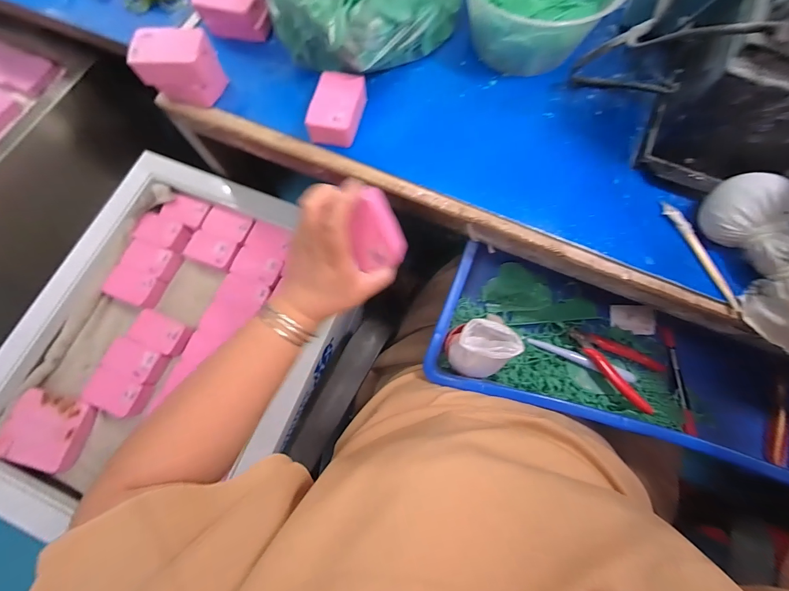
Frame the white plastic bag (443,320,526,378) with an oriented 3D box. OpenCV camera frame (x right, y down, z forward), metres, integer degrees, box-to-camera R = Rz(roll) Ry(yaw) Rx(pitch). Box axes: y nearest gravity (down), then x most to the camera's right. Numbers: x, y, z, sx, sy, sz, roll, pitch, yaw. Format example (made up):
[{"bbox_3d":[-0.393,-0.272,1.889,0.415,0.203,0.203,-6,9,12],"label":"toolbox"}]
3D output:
[{"bbox_3d":[0.095,0.059,0.378,0.064,0.075,0.052,-4,73,0],"label":"white plastic bag"}]

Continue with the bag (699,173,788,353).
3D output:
[{"bbox_3d":[0.323,-0.031,0.296,0.050,0.053,0.149,-15,73,-4],"label":"bag"}]

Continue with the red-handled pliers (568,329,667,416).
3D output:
[{"bbox_3d":[0.264,0.078,0.415,0.109,0.030,0.071,36,77,11],"label":"red-handled pliers"}]

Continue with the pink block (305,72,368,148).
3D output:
[{"bbox_3d":[-0.060,-0.194,0.369,0.051,0.029,0.077,8,73,3],"label":"pink block"}]

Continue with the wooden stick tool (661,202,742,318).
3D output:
[{"bbox_3d":[0.285,-0.037,0.323,0.013,0.010,0.121,-18,74,-4],"label":"wooden stick tool"}]

